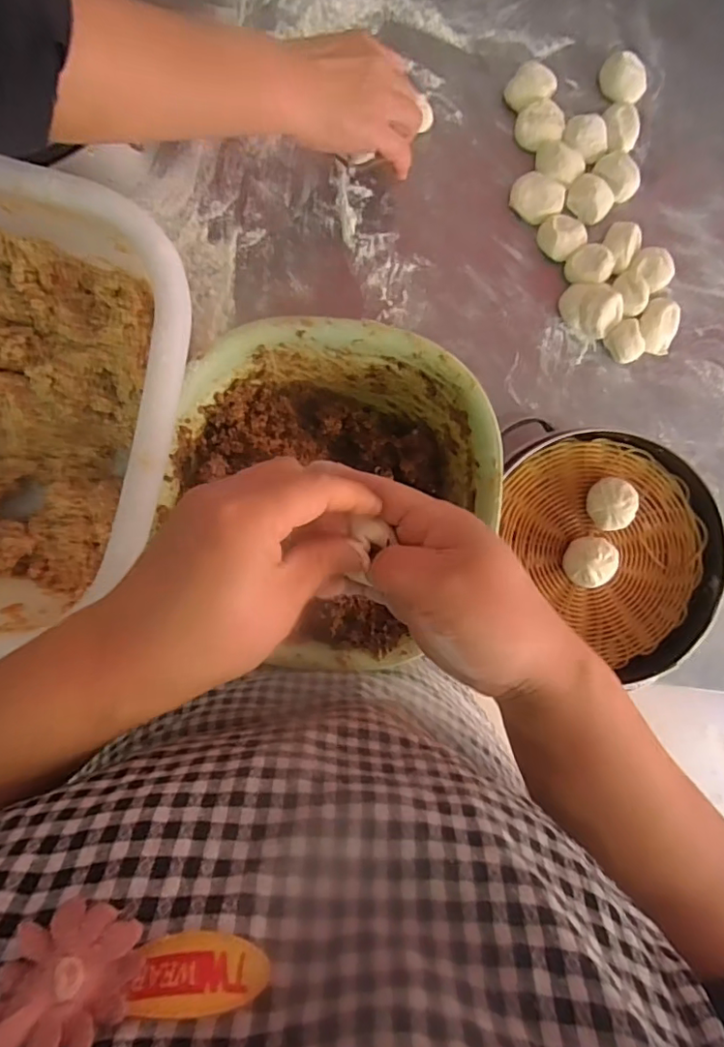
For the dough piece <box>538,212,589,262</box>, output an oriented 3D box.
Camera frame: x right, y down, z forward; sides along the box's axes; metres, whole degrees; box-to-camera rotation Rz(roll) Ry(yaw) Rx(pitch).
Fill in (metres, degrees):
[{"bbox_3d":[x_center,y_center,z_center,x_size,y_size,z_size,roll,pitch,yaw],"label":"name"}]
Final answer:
[{"bbox_3d":[0.168,-0.243,0.469,0.032,0.020,0.036,-39,95,-2],"label":"dough piece"}]

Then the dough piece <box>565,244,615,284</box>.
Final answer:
[{"bbox_3d":[0.192,-0.216,0.467,0.033,0.019,0.033,0,92,-5],"label":"dough piece"}]

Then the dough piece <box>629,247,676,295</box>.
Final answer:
[{"bbox_3d":[0.247,-0.216,0.473,0.034,0.017,0.035,0,92,-5],"label":"dough piece"}]

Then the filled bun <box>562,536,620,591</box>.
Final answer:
[{"bbox_3d":[0.168,0.028,0.409,0.030,0.032,0.037,12,91,-5],"label":"filled bun"}]

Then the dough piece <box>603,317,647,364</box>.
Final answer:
[{"bbox_3d":[0.226,-0.155,0.471,0.029,0.021,0.033,-32,94,-3],"label":"dough piece"}]

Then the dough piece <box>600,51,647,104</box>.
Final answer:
[{"bbox_3d":[0.221,-0.377,0.471,0.026,0.020,0.041,-37,95,-3],"label":"dough piece"}]

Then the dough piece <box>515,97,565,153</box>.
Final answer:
[{"bbox_3d":[0.150,-0.335,0.468,0.039,0.017,0.036,0,90,-3],"label":"dough piece"}]

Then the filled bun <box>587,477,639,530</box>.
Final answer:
[{"bbox_3d":[0.184,-0.015,0.409,0.029,0.031,0.037,-5,93,-5],"label":"filled bun"}]

